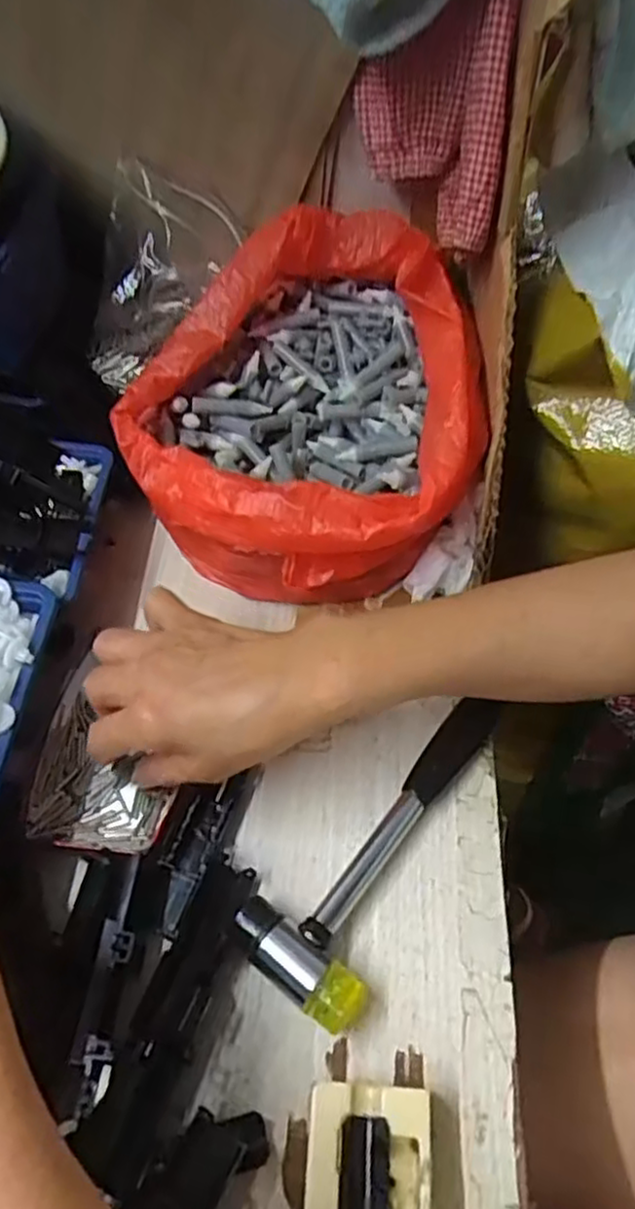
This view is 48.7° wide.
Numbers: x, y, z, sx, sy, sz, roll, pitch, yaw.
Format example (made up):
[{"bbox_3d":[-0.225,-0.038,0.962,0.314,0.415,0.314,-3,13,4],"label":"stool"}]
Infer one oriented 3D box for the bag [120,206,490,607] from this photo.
[{"bbox_3d":[0.000,-0.125,0.425,0.191,0.104,0.221,16,57,13],"label":"bag"}]

